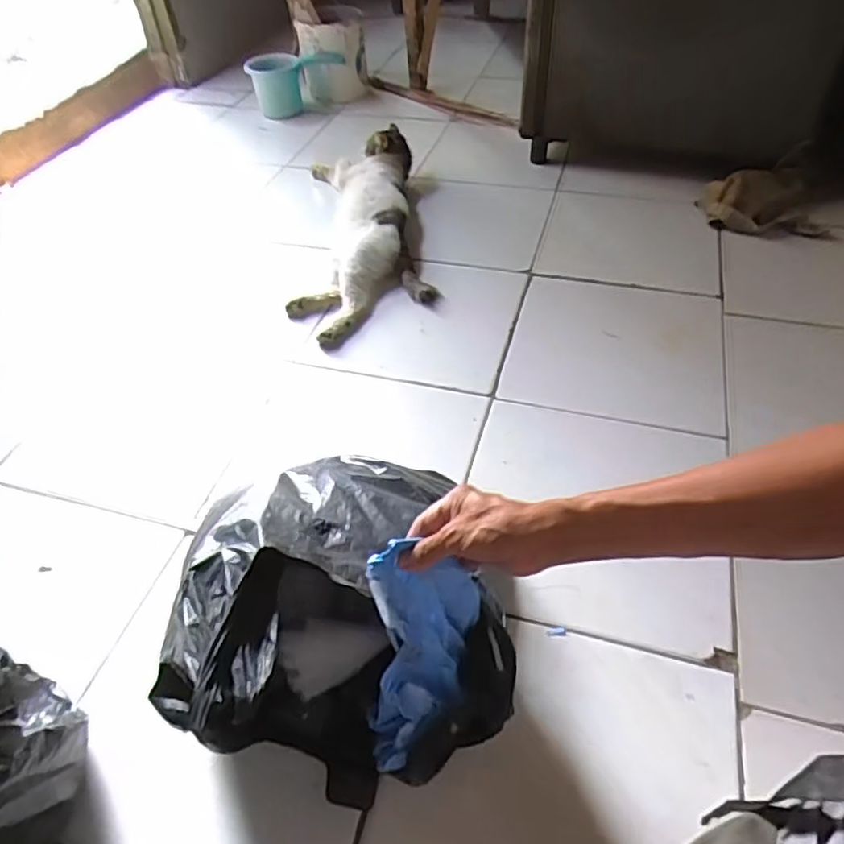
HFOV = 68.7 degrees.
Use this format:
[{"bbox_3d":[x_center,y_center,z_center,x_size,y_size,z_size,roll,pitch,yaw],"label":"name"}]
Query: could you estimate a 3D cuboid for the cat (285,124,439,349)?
[{"bbox_3d":[-0.114,-0.358,1.088,0.244,0.115,0.513,-5,48,-2],"label":"cat"}]

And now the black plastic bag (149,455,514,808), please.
[{"bbox_3d":[-0.086,0.177,0.580,0.271,0.198,0.284,-16,45,-15],"label":"black plastic bag"}]

